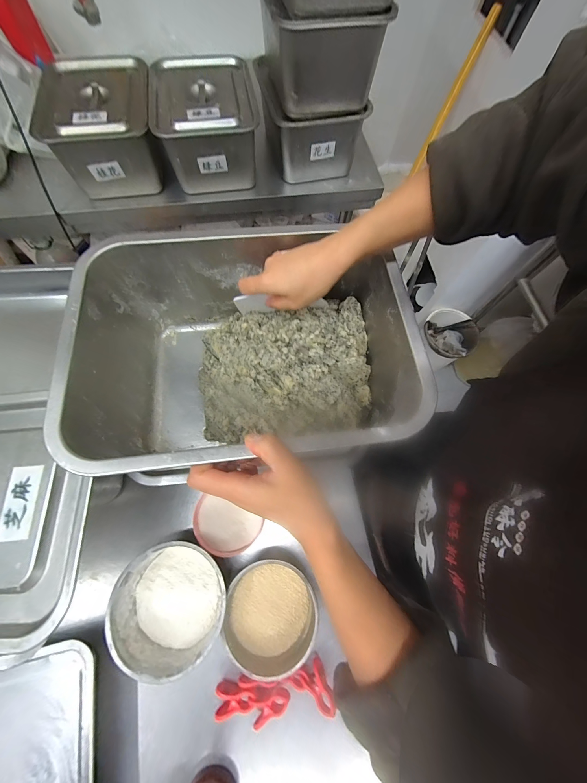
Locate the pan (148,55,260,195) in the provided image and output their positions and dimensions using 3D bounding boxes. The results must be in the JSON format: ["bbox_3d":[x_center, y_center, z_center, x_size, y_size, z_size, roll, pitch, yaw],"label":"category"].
[{"bbox_3d":[-0.243,-0.753,0.765,0.267,0.147,0.331,-11,71,-6],"label":"pan"}]

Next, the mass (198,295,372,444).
[{"bbox_3d":[-0.015,-0.030,0.374,0.229,0.087,0.178,-3,70,-3],"label":"mass"}]

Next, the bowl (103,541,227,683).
[{"bbox_3d":[-0.177,0.310,0.410,0.152,0.086,0.151,1,70,-2],"label":"bowl"}]

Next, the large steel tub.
[{"bbox_3d":[-0.051,-0.039,0.343,0.347,0.155,0.251,-4,70,-3],"label":"large steel tub"}]

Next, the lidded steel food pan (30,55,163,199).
[{"bbox_3d":[-0.507,-0.721,0.742,0.249,0.145,0.332,-12,71,-6],"label":"lidded steel food pan"}]

